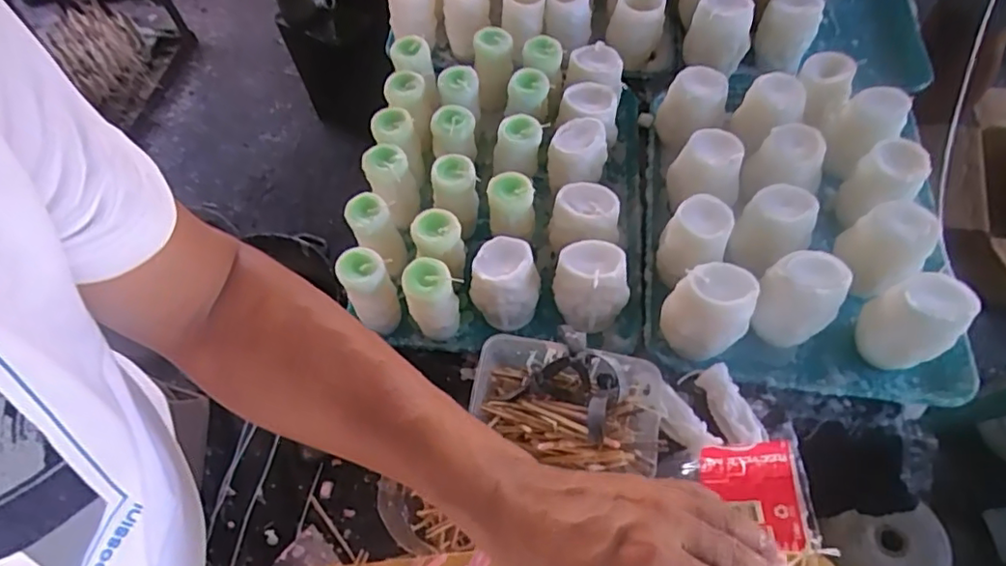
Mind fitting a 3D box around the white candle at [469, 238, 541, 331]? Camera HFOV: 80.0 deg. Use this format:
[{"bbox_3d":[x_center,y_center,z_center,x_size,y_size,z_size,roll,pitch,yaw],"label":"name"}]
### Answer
[{"bbox_3d":[0.004,0.004,0.692,0.070,0.112,0.067,14,63,11],"label":"white candle"}]

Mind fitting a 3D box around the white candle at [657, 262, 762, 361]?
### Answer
[{"bbox_3d":[0.216,0.032,0.632,0.070,0.103,0.067,-2,61,3],"label":"white candle"}]

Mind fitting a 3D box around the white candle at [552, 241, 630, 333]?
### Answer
[{"bbox_3d":[0.097,0.005,0.678,0.077,0.102,0.069,-19,62,-6],"label":"white candle"}]

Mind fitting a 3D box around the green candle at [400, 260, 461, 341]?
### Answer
[{"bbox_3d":[-0.079,0.021,0.675,0.057,0.105,0.052,24,65,16],"label":"green candle"}]

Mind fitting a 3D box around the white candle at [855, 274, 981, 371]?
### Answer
[{"bbox_3d":[0.423,0.043,0.624,0.076,0.114,0.074,-2,61,3],"label":"white candle"}]

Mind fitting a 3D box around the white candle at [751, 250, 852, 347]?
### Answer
[{"bbox_3d":[0.310,0.016,0.634,0.073,0.100,0.069,-2,61,3],"label":"white candle"}]

